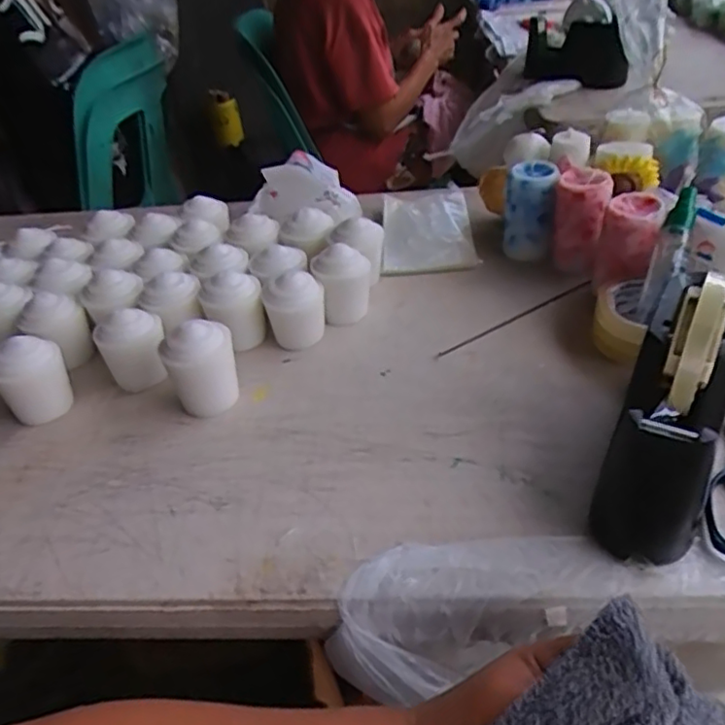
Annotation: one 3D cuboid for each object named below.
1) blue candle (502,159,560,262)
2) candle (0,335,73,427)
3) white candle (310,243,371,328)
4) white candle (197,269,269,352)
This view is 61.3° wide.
[{"bbox_3d":[0.176,-0.163,0.648,0.051,0.085,0.048,5,42,15],"label":"blue candle"},{"bbox_3d":[-0.277,0.016,0.518,0.054,0.073,0.045,-30,45,-25],"label":"candle"},{"bbox_3d":[-0.019,-0.074,0.592,0.055,0.070,0.046,-10,40,-3],"label":"white candle"},{"bbox_3d":[-0.120,-0.050,0.572,0.055,0.064,0.046,-17,41,-11],"label":"white candle"}]

